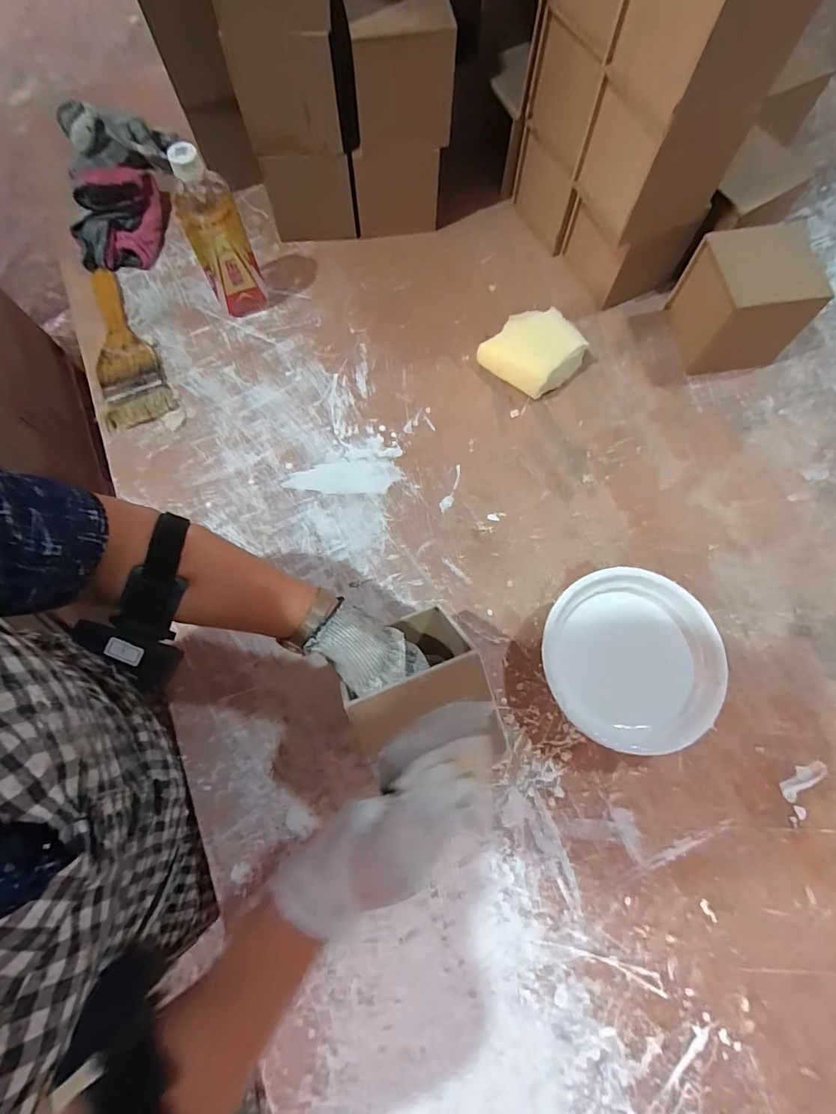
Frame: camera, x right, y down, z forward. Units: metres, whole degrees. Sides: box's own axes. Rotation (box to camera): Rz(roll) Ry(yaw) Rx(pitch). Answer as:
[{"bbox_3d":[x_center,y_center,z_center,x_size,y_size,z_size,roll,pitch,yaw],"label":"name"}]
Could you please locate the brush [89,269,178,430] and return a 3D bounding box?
[{"bbox_3d":[-0.391,-0.281,0.630,0.076,0.015,0.261,-25,74,-7],"label":"brush"}]

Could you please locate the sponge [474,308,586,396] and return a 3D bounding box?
[{"bbox_3d":[0.144,-0.258,0.599,0.098,0.050,0.105,-44,78,-12],"label":"sponge"}]

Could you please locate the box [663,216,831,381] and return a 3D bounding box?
[{"bbox_3d":[0.389,-0.311,0.579,0.107,0.119,0.114,-7,73,-2],"label":"box"}]

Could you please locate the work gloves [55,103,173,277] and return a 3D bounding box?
[{"bbox_3d":[-0.421,-0.530,0.679,0.144,0.056,0.264,-13,73,-3],"label":"work gloves"}]

